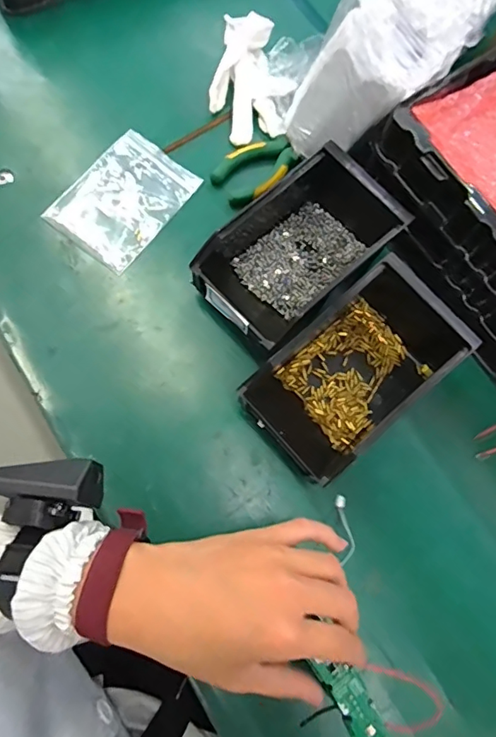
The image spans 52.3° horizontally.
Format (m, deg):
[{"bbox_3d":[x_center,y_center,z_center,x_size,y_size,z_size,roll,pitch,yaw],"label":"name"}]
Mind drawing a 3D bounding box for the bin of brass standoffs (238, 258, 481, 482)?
[{"bbox_3d":[0.091,0.000,0.434,0.183,0.075,0.102,-40,81,-12],"label":"bin of brass standoffs"}]

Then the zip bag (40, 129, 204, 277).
[{"bbox_3d":[-0.121,-0.165,0.494,0.094,0.005,0.130,38,77,3],"label":"zip bag"}]

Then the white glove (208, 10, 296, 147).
[{"bbox_3d":[0.007,-0.302,0.516,0.084,0.043,0.139,12,75,-1],"label":"white glove"}]

